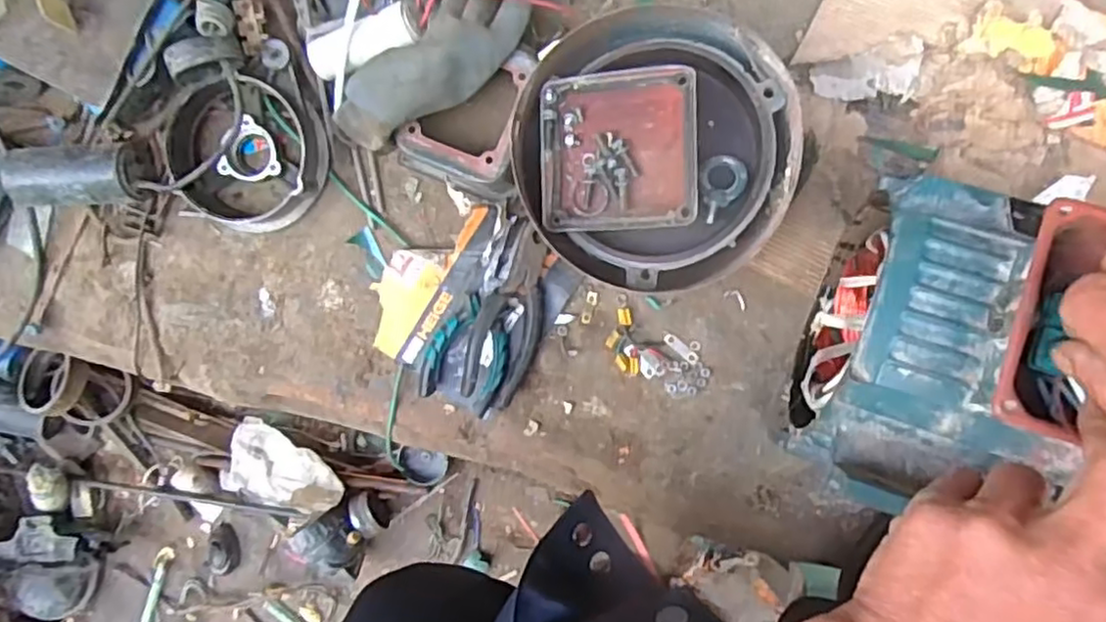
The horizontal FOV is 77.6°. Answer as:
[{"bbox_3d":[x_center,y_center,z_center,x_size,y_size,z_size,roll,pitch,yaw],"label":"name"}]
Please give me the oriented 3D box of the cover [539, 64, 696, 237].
[{"bbox_3d":[0.045,-0.113,0.482,0.107,0.022,0.110,0,88,9],"label":"cover"}]

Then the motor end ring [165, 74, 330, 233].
[{"bbox_3d":[-0.257,-0.129,0.576,0.125,0.052,0.115,0,88,8],"label":"motor end ring"}]

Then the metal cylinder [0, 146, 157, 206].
[{"bbox_3d":[-0.398,-0.114,0.582,0.121,0.058,0.048,-2,88,8],"label":"metal cylinder"}]

